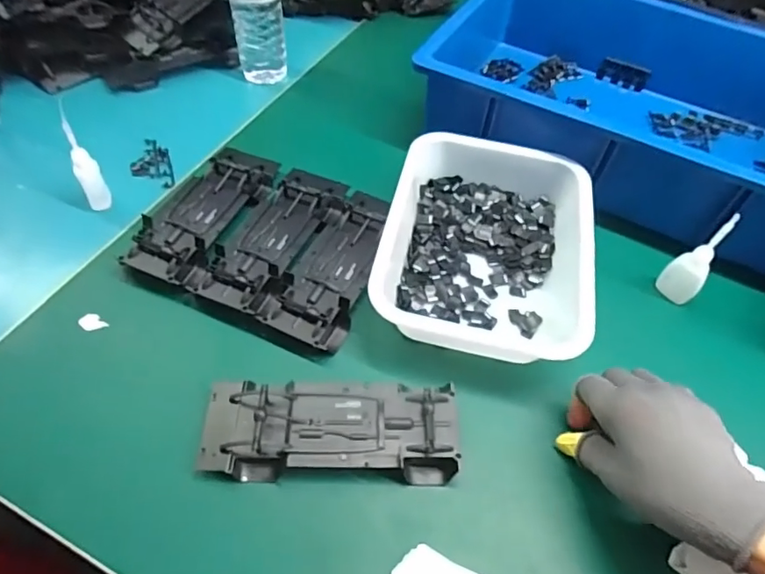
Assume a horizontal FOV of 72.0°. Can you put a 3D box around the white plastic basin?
[{"bbox_3d":[0.099,-0.041,0.514,0.185,0.063,0.231,12,54,5],"label":"white plastic basin"}]

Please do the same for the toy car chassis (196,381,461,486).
[{"bbox_3d":[-0.039,0.109,0.409,0.194,0.025,0.076,1,53,-3],"label":"toy car chassis"}]

